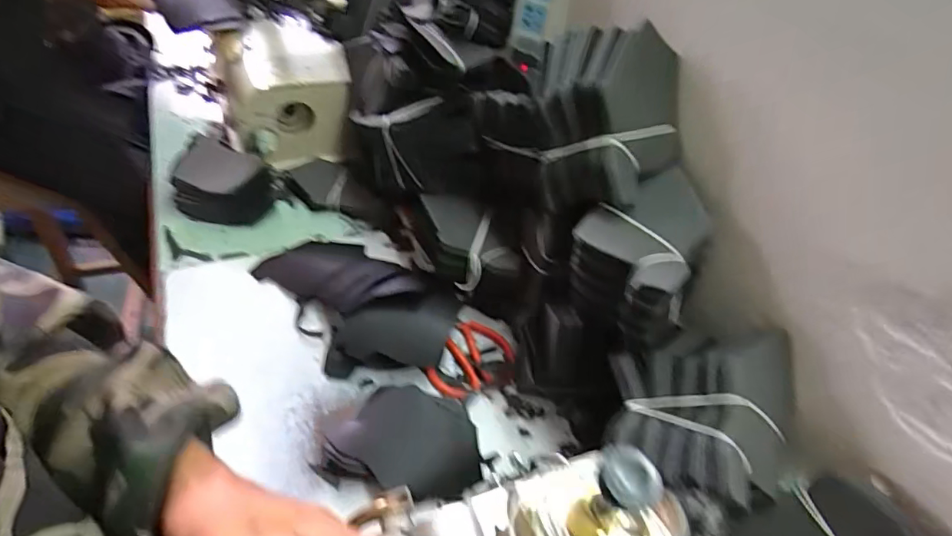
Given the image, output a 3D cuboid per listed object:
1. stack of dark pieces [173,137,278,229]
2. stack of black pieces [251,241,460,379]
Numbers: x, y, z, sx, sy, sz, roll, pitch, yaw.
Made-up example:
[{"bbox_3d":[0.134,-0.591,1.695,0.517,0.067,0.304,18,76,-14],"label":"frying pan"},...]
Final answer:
[{"bbox_3d":[-0.360,-0.128,0.751,0.129,0.068,0.117,3,48,-4],"label":"stack of dark pieces"},{"bbox_3d":[-0.158,0.034,0.641,0.274,0.063,0.171,28,51,18],"label":"stack of black pieces"}]

